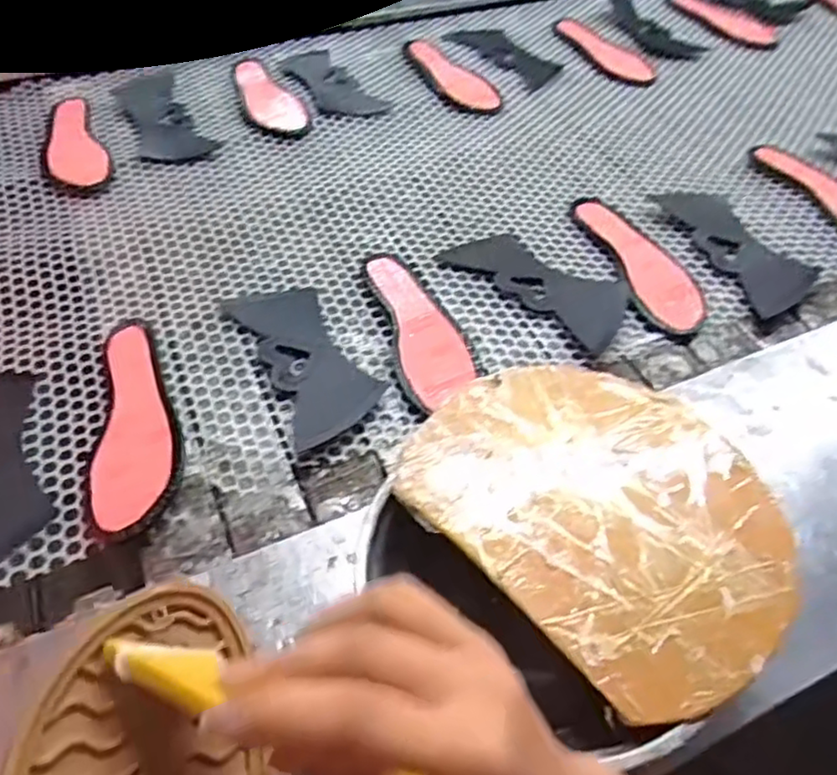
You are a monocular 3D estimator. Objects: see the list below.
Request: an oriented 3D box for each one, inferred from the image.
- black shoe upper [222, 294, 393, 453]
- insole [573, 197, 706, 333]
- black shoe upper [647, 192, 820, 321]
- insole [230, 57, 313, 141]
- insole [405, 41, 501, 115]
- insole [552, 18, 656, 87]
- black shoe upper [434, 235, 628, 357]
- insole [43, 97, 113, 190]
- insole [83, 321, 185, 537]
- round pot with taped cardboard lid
[{"bbox_3d":[-0.108,-0.032,0.633,0.090,0.010,0.199,-24,56,-21],"label":"black shoe upper"},{"bbox_3d":[0.245,-0.144,0.736,0.074,0.015,0.228,-10,52,-11],"label":"insole"},{"bbox_3d":[0.363,-0.164,0.753,0.092,0.017,0.230,-10,52,-11],"label":"black shoe upper"},{"bbox_3d":[-0.214,-0.420,0.946,0.078,0.013,0.233,-15,53,-14],"label":"insole"},{"bbox_3d":[0.046,-0.472,1.004,0.086,0.005,0.228,-20,55,-18],"label":"insole"},{"bbox_3d":[0.310,-0.551,1.093,0.093,0.015,0.224,-23,56,-20],"label":"insole"},{"bbox_3d":[0.130,-0.112,0.702,0.093,0.017,0.205,-36,61,-27],"label":"black shoe upper"},{"bbox_3d":[-0.443,-0.317,0.856,0.072,0.005,0.216,-19,54,-17],"label":"insole"},{"bbox_3d":[-0.251,0.027,0.571,0.075,0.019,0.221,-17,54,-16],"label":"insole"},{"bbox_3d":[0.105,0.097,0.445,0.235,0.080,0.228,1,50,-1],"label":"round pot with taped cardboard lid"}]

